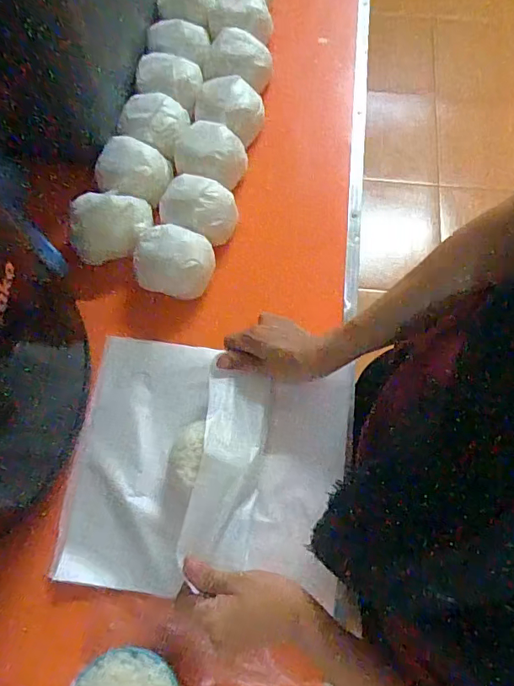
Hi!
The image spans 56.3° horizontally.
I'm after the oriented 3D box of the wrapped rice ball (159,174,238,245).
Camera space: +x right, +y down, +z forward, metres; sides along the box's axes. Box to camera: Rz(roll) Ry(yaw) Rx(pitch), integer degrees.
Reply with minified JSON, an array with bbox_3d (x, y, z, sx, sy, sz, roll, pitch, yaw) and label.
[{"bbox_3d":[-0.067,-0.157,0.556,0.086,0.037,0.068,18,70,7],"label":"wrapped rice ball"}]

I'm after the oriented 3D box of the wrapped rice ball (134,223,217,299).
[{"bbox_3d":[-0.091,-0.091,0.541,0.082,0.042,0.067,6,69,2],"label":"wrapped rice ball"}]

